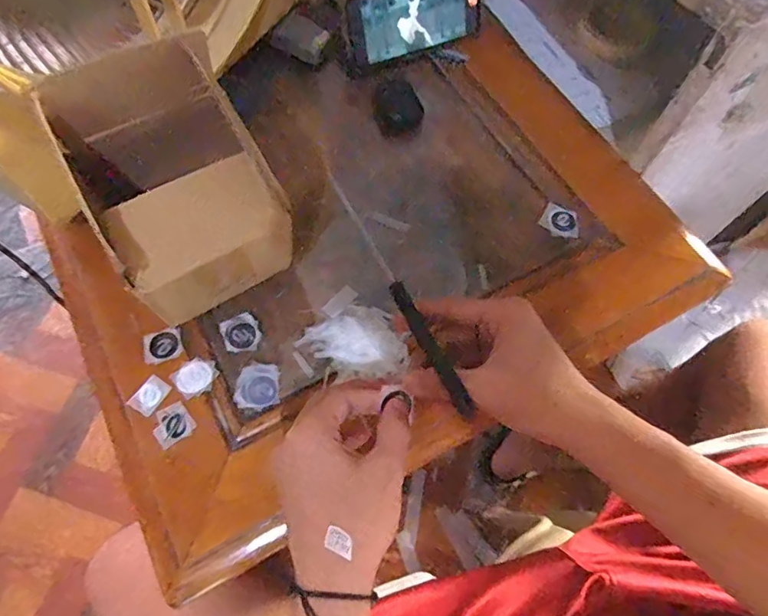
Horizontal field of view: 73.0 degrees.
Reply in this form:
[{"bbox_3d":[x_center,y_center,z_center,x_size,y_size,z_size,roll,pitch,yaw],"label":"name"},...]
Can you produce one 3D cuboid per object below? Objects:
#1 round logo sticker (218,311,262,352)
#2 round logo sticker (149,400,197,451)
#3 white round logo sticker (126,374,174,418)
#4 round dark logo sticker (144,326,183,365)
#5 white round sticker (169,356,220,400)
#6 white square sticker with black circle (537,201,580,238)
[{"bbox_3d":[-0.128,0.023,0.467,0.032,0.004,0.038,-20,68,-10],"label":"round logo sticker"},{"bbox_3d":[-0.174,0.095,0.426,0.030,0.004,0.032,-35,71,-16],"label":"round logo sticker"},{"bbox_3d":[-0.197,0.073,0.436,0.023,0.004,0.030,29,68,11],"label":"white round logo sticker"},{"bbox_3d":[-0.195,0.033,0.456,0.032,0.004,0.030,1,66,-2],"label":"round dark logo sticker"},{"bbox_3d":[-0.162,0.059,0.446,0.035,0.004,0.032,1,66,-2],"label":"white round sticker"},{"bbox_3d":[0.182,-0.088,0.532,0.040,0.008,0.032,30,68,11],"label":"white square sticker with black circle"}]

